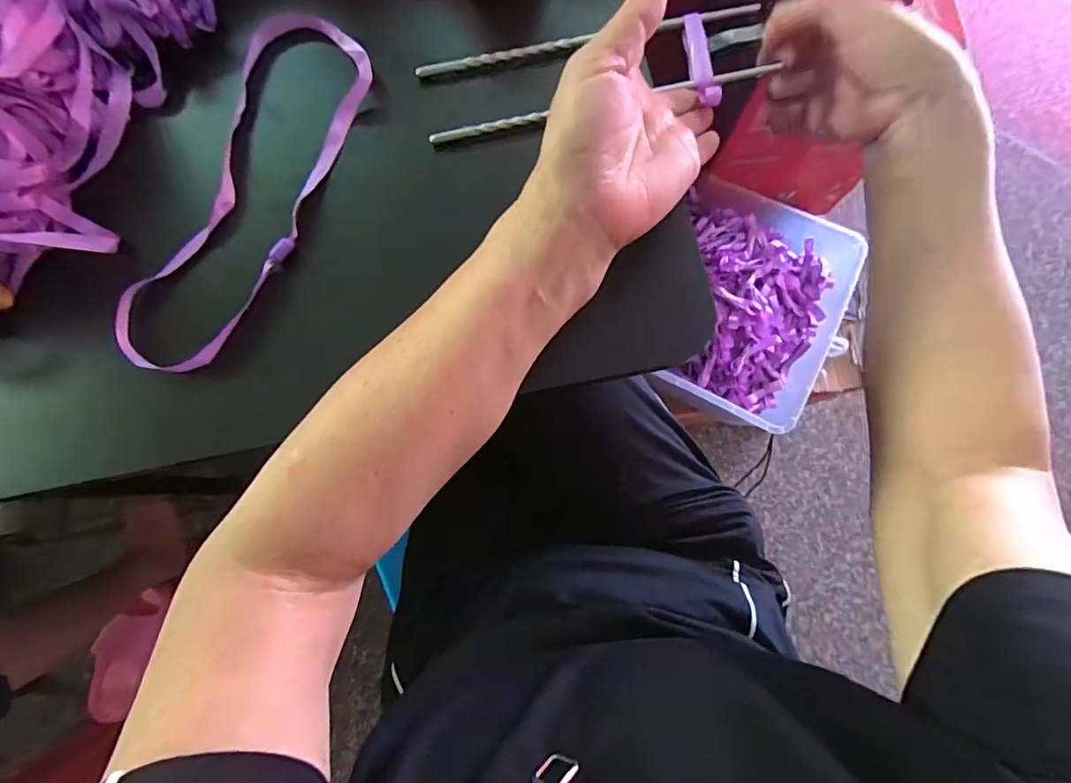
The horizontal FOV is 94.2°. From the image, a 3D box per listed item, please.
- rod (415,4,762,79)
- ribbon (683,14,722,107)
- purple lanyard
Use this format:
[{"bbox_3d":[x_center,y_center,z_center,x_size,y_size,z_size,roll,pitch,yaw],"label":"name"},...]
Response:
[{"bbox_3d":[0.033,-0.226,0.321,0.221,0.010,0.008,-10,77,1],"label":"rod"},{"bbox_3d":[0.103,-0.208,0.312,0.012,0.010,0.069,-6,73,0],"label":"ribbon"},{"bbox_3d":[-0.176,-0.128,0.310,0.087,0.019,0.247,18,80,5],"label":"purple lanyard"}]

